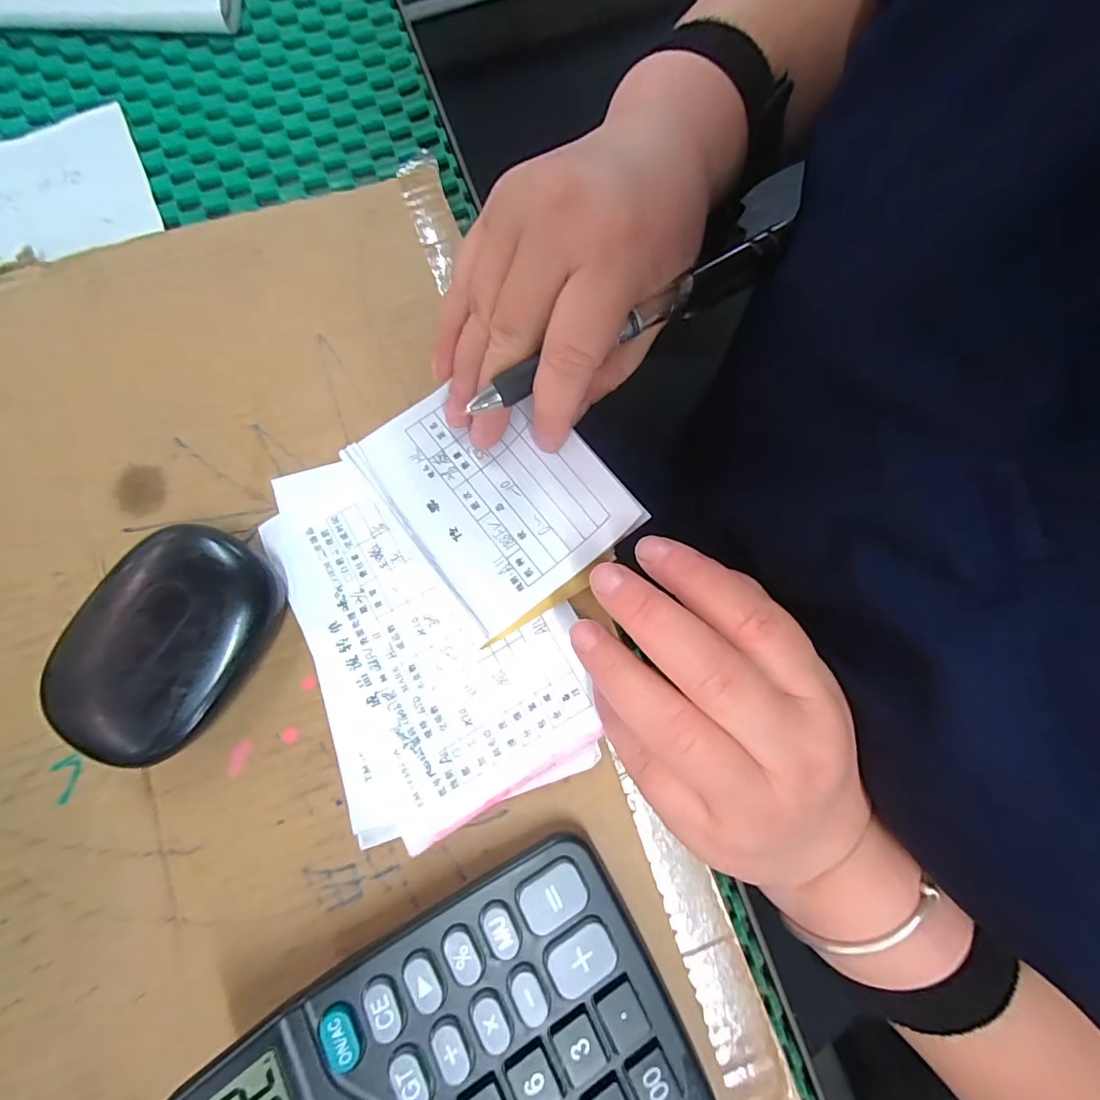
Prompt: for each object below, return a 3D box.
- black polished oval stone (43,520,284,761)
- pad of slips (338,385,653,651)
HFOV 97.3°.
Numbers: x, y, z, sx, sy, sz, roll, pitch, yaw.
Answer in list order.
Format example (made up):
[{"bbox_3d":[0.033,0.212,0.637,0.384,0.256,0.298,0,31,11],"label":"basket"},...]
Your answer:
[{"bbox_3d":[-0.146,0.036,0.187,0.065,0.026,0.084,36,79,6],"label":"black polished oval stone"},{"bbox_3d":[-0.023,-0.026,0.204,0.086,0.020,0.107,-37,81,-2],"label":"pad of slips"}]

